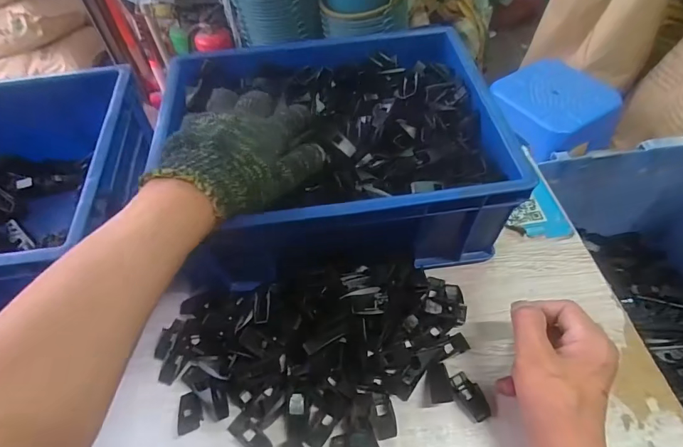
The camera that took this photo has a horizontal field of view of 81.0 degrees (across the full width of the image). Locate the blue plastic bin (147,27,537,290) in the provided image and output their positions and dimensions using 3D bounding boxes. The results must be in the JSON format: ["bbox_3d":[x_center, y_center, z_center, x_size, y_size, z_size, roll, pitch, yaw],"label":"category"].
[{"bbox_3d":[-0.013,-0.082,0.444,0.324,0.106,0.277,-7,54,-3],"label":"blue plastic bin"}]

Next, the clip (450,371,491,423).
[{"bbox_3d":[0.111,0.151,0.349,0.023,0.012,0.041,-26,57,-15],"label":"clip"}]

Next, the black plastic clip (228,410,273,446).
[{"bbox_3d":[-0.077,0.181,0.342,0.041,0.004,0.021,30,61,22],"label":"black plastic clip"}]

